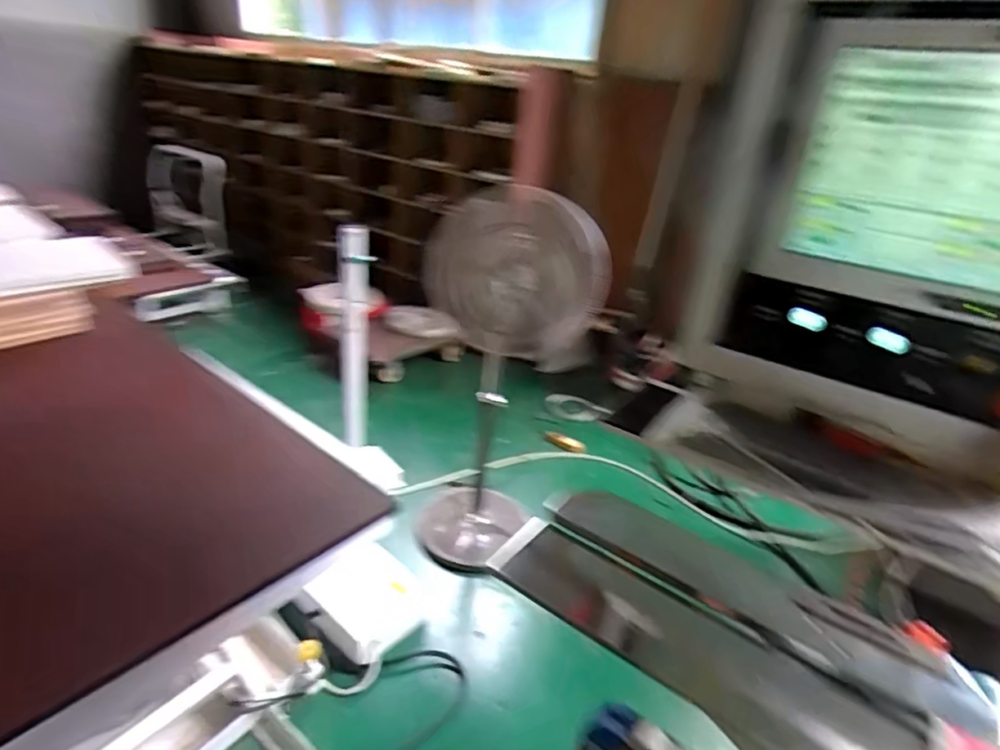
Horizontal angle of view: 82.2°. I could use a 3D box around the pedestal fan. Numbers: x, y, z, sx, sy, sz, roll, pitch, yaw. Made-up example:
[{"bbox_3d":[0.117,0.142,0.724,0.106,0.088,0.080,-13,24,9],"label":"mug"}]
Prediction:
[{"bbox_3d":[-0.004,-0.006,1.929,0.486,1.181,0.495,3,27,-6],"label":"pedestal fan"}]

